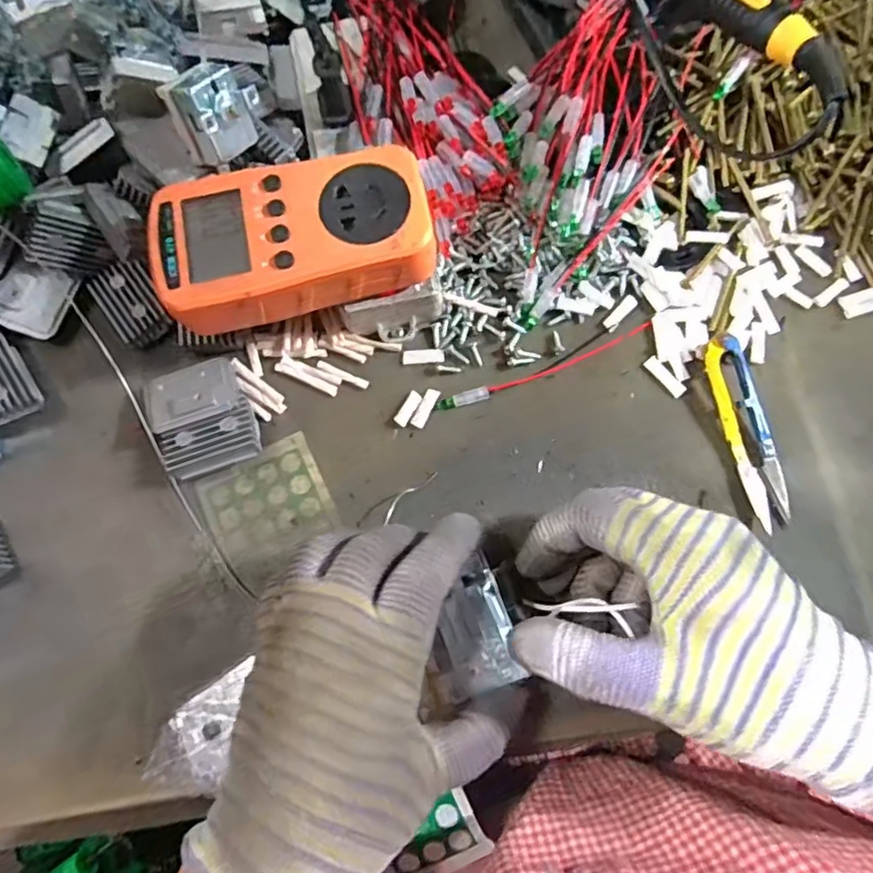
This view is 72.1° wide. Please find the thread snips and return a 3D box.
[{"bbox_3d":[0.159,-0.003,0.307,0.021,0.012,0.098,-13,77,-3],"label":"thread snips"}]

